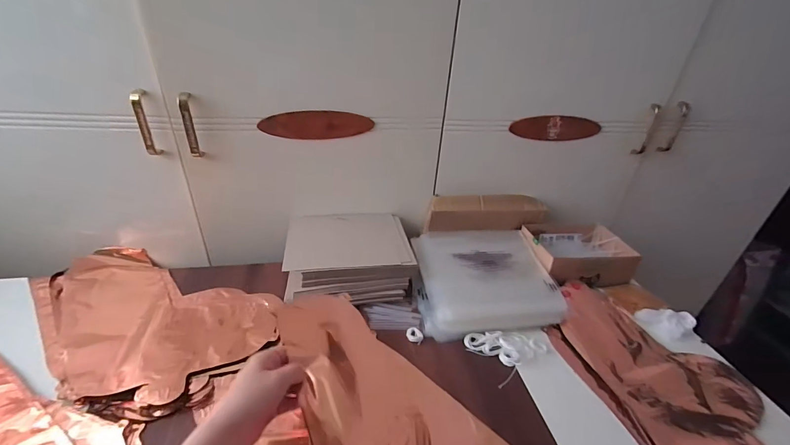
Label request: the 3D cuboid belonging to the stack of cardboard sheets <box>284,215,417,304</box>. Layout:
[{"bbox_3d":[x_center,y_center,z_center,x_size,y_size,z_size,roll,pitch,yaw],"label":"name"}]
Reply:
[{"bbox_3d":[-0.085,0.061,0.646,0.215,0.072,0.195,-3,33,-12],"label":"stack of cardboard sheets"}]

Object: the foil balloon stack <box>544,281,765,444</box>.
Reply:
[{"bbox_3d":[0.411,0.246,0.471,0.237,0.024,0.432,-8,34,-19],"label":"foil balloon stack"}]

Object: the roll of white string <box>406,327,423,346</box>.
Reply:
[{"bbox_3d":[0.031,0.176,0.551,0.027,0.008,0.023,22,36,25],"label":"roll of white string"}]

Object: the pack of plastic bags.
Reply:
[{"bbox_3d":[0.155,0.099,0.646,0.239,0.055,0.215,-2,33,-11],"label":"pack of plastic bags"}]

